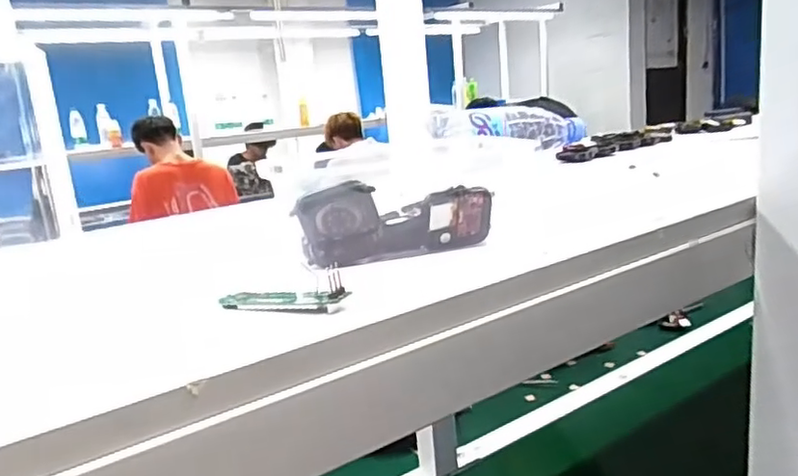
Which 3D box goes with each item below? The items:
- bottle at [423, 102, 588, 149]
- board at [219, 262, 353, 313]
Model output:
[{"bbox_3d":[0.132,-0.123,0.743,0.185,0.066,0.069,-13,15,-33],"label":"bottle"},{"bbox_3d":[-0.054,0.024,0.301,0.071,0.021,0.027,0,13,21],"label":"board"}]

